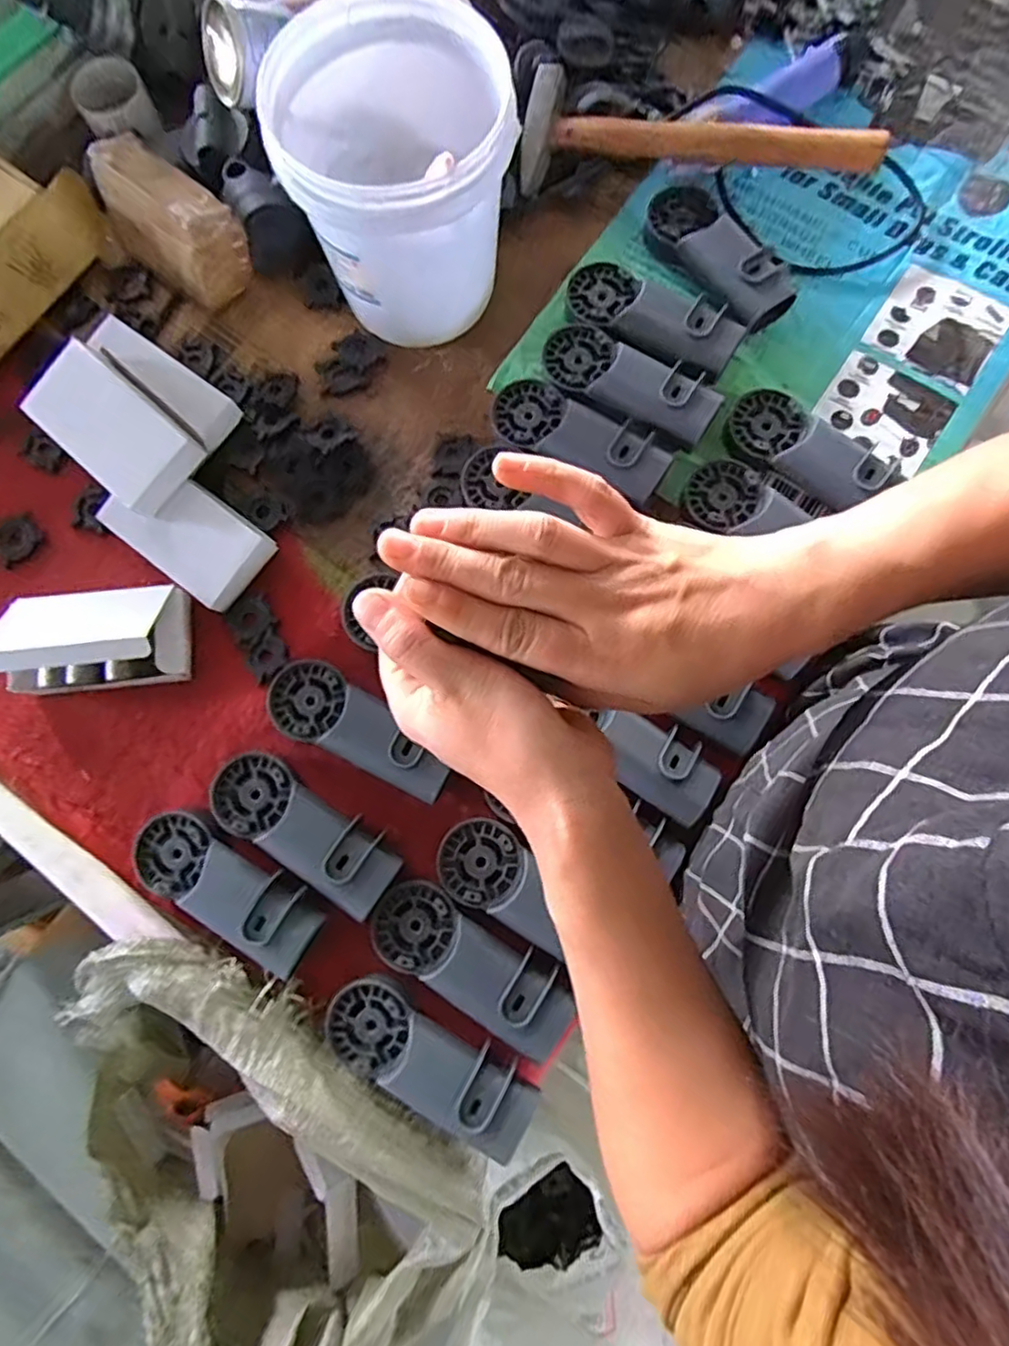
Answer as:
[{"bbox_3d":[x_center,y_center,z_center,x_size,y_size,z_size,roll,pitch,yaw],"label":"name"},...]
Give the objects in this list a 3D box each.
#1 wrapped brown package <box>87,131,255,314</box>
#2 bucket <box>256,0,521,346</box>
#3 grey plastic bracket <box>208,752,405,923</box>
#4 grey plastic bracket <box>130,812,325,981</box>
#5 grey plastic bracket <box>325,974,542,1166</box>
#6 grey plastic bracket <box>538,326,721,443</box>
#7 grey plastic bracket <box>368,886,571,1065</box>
[{"bbox_3d":[-0.293,-0.397,0.582,0.133,0.082,0.064,39,82,7],"label":"wrapped brown package"},{"bbox_3d":[-0.076,-0.394,0.532,0.158,0.164,0.173,0,80,0],"label":"bucket"},{"bbox_3d":[-0.157,0.122,0.517,0.161,0.041,0.064,31,81,6],"label":"grey plastic bracket"},{"bbox_3d":[-0.217,0.164,0.511,0.163,0.040,0.068,29,81,5],"label":"grey plastic bracket"},{"bbox_3d":[-0.056,0.280,0.474,0.158,0.033,0.062,27,81,5],"label":"grey plastic bracket"},{"bbox_3d":[0.107,-0.257,0.574,0.159,0.030,0.061,34,82,6],"label":"grey plastic bracket"},{"bbox_3d":[-0.026,0.215,0.487,0.154,0.027,0.061,29,81,5],"label":"grey plastic bracket"}]

